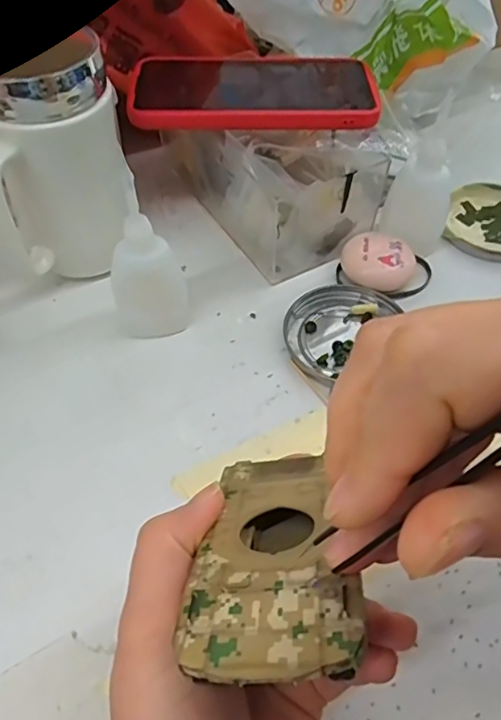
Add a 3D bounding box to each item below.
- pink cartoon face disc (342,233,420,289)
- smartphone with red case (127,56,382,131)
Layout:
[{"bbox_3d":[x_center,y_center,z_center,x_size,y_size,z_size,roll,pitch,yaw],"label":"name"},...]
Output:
[{"bbox_3d":[0.086,-0.065,0.377,0.047,0.022,0.038,27,57,18],"label":"pink cartoon face disc"},{"bbox_3d":[0.002,-0.194,0.392,0.164,0.012,0.093,-1,52,-1],"label":"smartphone with red case"}]

